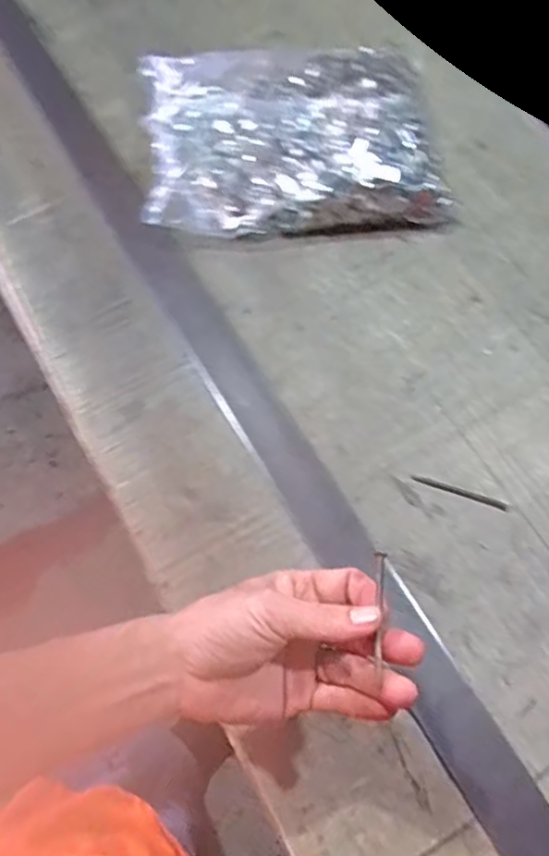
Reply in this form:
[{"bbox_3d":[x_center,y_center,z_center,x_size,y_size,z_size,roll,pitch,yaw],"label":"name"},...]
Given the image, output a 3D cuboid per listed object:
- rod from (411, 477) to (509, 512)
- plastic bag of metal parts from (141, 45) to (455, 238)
[{"bbox_3d":[0.153,0.052,0.535,0.078,0.005,0.008,19,70,9],"label":"rod"},{"bbox_3d":[0.021,-0.291,0.638,0.289,0.084,0.195,-3,68,1],"label":"plastic bag of metal parts"}]

